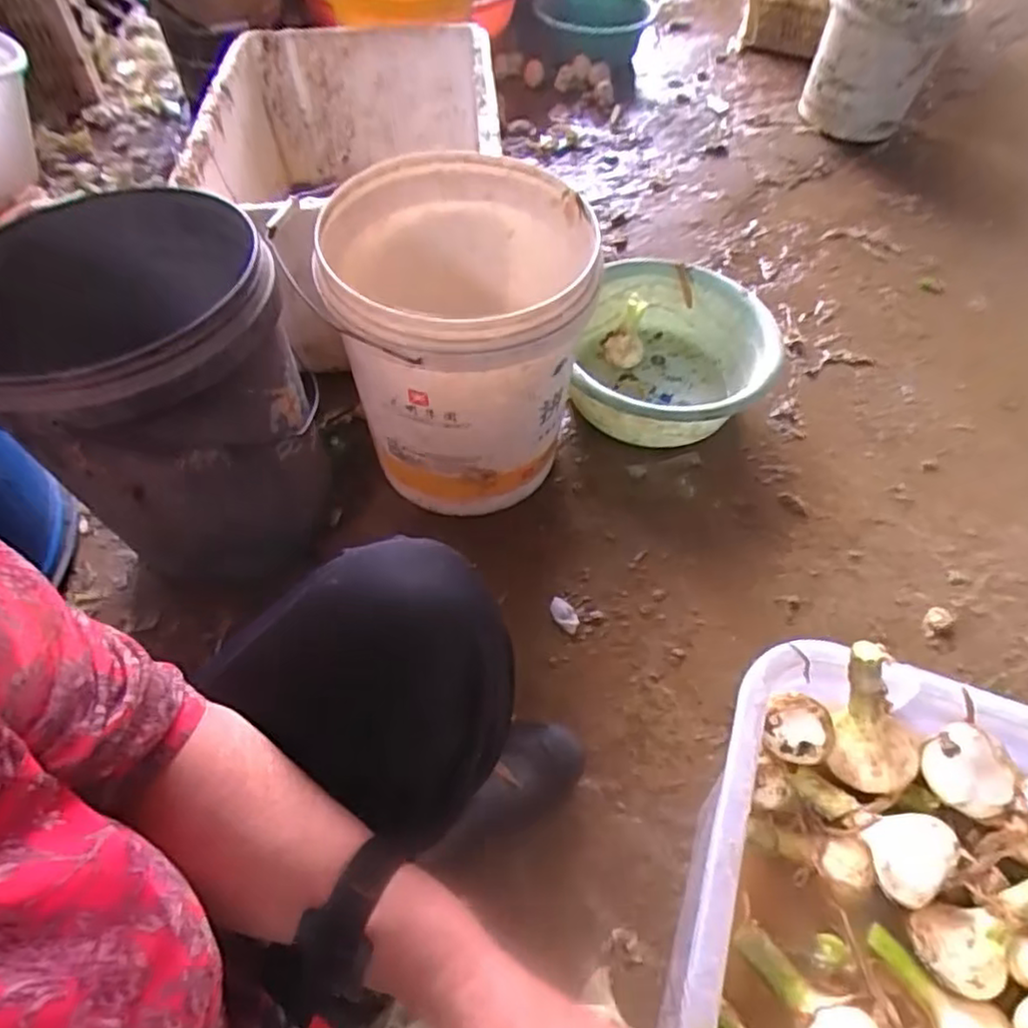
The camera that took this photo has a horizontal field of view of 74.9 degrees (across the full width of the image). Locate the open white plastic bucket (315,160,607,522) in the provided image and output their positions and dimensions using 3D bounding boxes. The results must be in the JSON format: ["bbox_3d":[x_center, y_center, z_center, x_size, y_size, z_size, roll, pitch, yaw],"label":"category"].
[{"bbox_3d":[-0.062,-0.194,0.848,0.280,0.362,0.296,0,55,0],"label":"open white plastic bucket"}]

